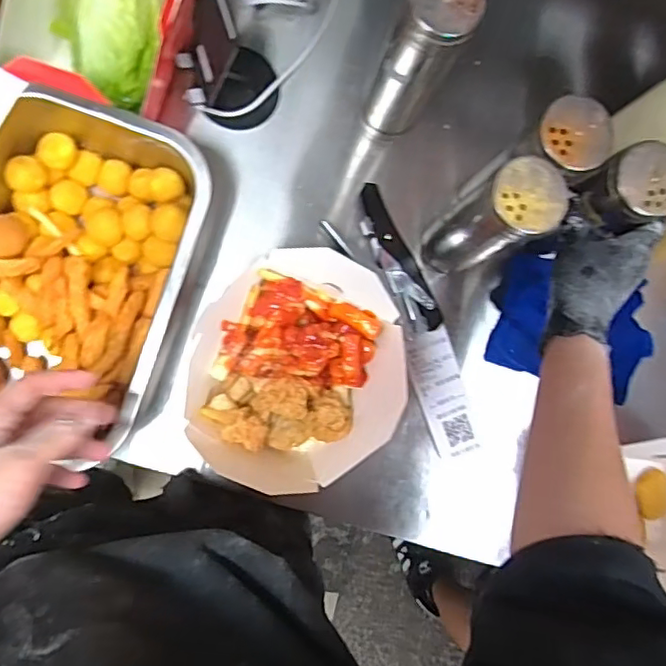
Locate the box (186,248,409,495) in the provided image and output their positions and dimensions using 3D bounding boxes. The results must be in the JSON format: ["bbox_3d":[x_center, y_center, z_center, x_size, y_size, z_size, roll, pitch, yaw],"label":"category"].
[{"bbox_3d":[-0.034,0.028,0.548,0.178,0.100,0.217,20,84,-7],"label":"box"}]

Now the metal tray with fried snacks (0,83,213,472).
[{"bbox_3d":[-0.244,-0.052,0.541,0.203,0.095,0.300,19,84,-7],"label":"metal tray with fried snacks"}]

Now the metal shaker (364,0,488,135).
[{"bbox_3d":[0.074,-0.256,0.554,0.063,0.201,0.053,15,85,-8],"label":"metal shaker"}]

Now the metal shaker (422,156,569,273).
[{"bbox_3d":[0.140,-0.101,0.549,0.058,0.193,0.058,1,87,-9],"label":"metal shaker"}]

